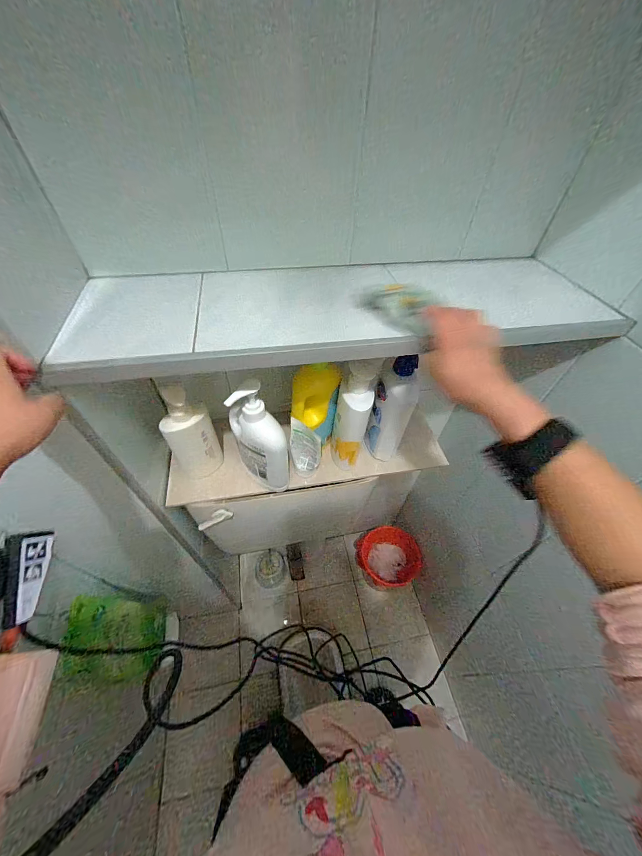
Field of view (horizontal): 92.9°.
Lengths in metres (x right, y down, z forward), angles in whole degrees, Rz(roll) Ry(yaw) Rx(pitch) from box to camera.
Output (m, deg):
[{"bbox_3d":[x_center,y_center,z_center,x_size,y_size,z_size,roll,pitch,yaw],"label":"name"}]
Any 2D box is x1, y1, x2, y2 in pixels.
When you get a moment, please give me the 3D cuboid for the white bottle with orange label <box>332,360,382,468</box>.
[{"bbox_3d":[0.057,-0.014,0.575,0.062,0.239,0.070,11,51,6],"label":"white bottle with orange label"}]

